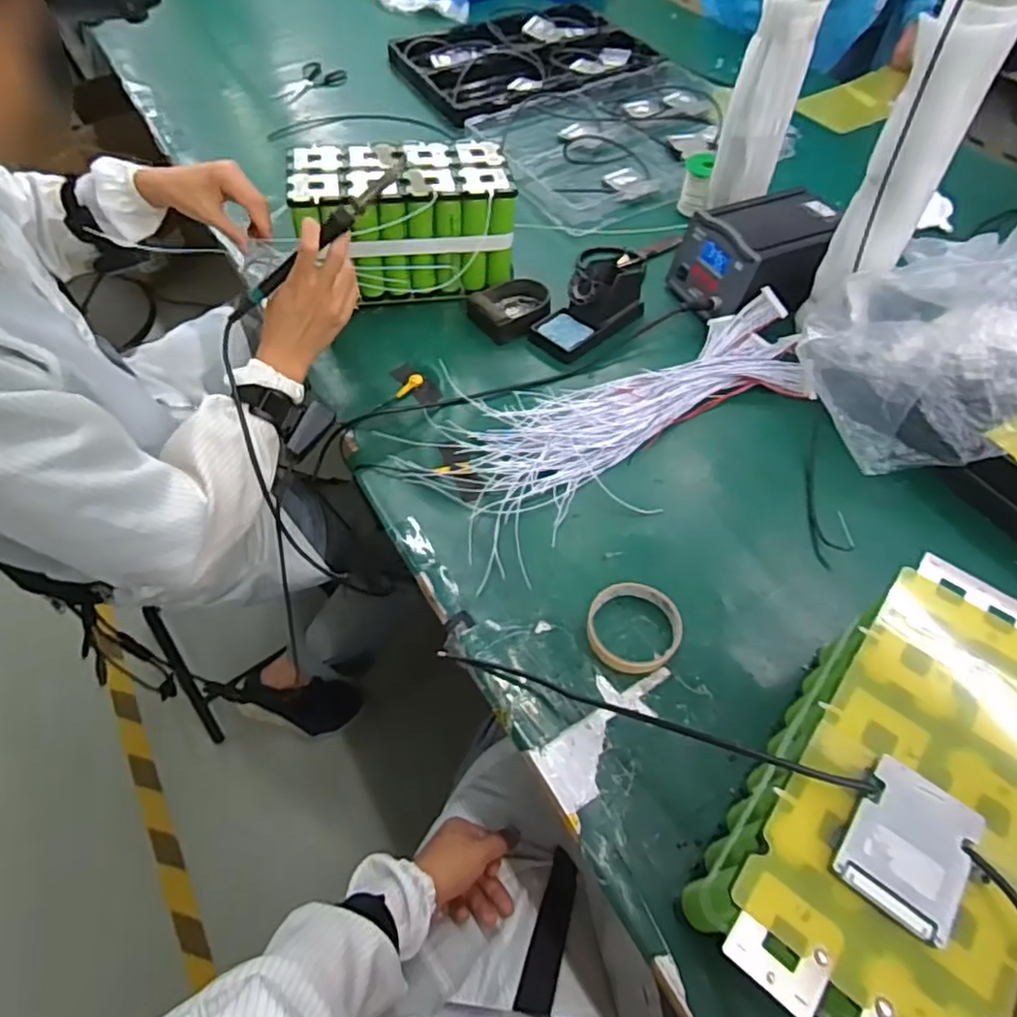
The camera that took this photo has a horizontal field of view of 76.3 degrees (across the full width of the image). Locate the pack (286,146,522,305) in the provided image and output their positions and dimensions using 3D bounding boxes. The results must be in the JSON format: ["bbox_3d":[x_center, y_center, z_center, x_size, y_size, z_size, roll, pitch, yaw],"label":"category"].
[{"bbox_3d":[-0.133,-0.382,0.856,0.269,0.144,0.139,-7,56,-4],"label":"pack"}]

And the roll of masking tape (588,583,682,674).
[{"bbox_3d":[0.116,0.108,0.594,0.085,0.015,0.082,3,56,2],"label":"roll of masking tape"}]

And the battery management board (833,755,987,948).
[{"bbox_3d":[0.232,0.192,0.371,0.061,0.007,0.083,34,62,21],"label":"battery management board"}]

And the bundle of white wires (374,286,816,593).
[{"bbox_3d":[0.127,-0.120,0.738,0.495,0.048,0.213,-29,61,-18],"label":"bundle of white wires"}]

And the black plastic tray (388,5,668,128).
[{"bbox_3d":[0.036,-0.921,1.311,0.486,0.032,0.383,-24,59,-16],"label":"black plastic tray"}]

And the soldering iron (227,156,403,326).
[{"bbox_3d":[-0.198,-0.273,0.665,0.241,0.017,0.018,-36,59,10],"label":"soldering iron"}]

